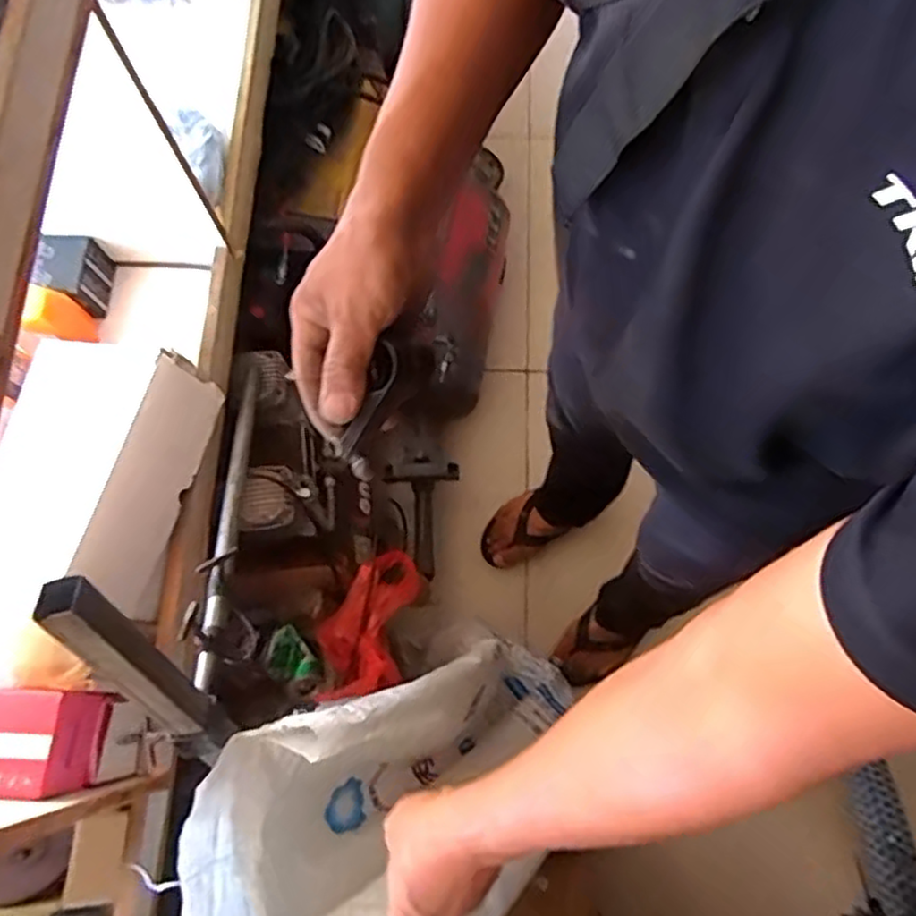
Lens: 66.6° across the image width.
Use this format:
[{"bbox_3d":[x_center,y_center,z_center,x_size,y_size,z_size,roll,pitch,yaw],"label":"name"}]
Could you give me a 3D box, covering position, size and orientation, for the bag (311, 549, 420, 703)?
[{"bbox_3d":[-0.123,0.218,0.977,0.129,0.116,0.246,15,43,6],"label":"bag"}]

